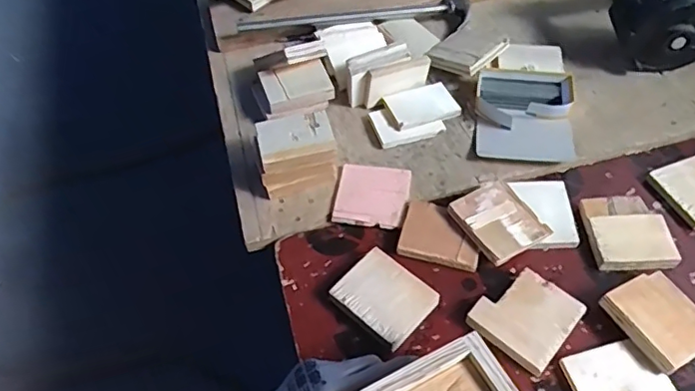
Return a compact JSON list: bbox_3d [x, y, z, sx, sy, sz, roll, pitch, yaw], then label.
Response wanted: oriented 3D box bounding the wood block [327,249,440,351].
[{"bbox_3d":[0.040,0.110,0.599,0.092,0.021,0.079,36,63,23],"label":"wood block"}]

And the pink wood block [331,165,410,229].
[{"bbox_3d":[0.030,-0.002,0.690,0.087,0.009,0.086,7,56,7],"label":"pink wood block"}]

